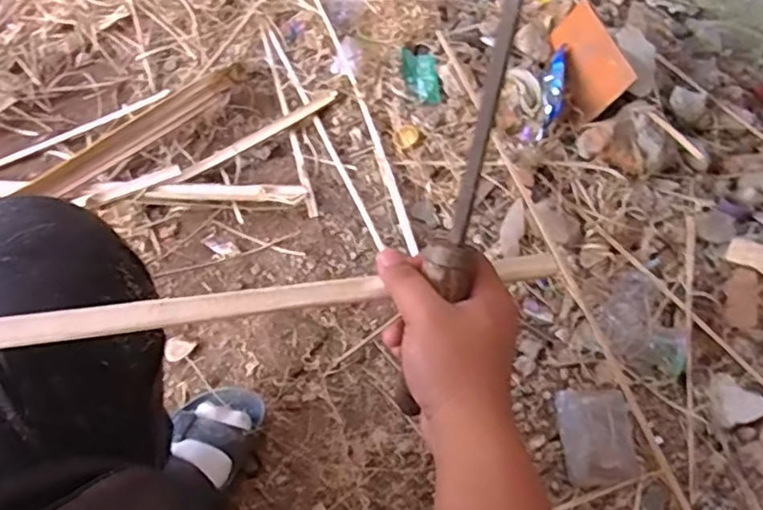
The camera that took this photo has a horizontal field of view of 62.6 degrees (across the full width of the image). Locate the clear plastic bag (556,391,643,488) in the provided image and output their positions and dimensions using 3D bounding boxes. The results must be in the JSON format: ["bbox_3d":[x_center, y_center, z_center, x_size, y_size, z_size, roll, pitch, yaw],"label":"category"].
[{"bbox_3d":[0.280,0.231,0.800,0.101,0.037,0.123,3,61,-3],"label":"clear plastic bag"}]

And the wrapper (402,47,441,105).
[{"bbox_3d":[0.066,-0.303,1.063,0.055,0.014,0.112,-4,62,-6],"label":"wrapper"}]

